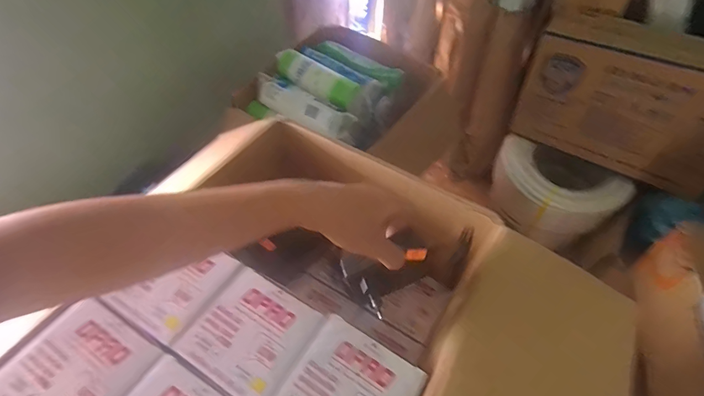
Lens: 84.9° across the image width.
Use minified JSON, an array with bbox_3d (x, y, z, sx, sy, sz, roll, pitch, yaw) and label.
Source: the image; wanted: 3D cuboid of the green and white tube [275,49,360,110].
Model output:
[{"bbox_3d":[-0.101,-0.331,1.052,0.262,0.059,0.070,34,59,20],"label":"green and white tube"}]

